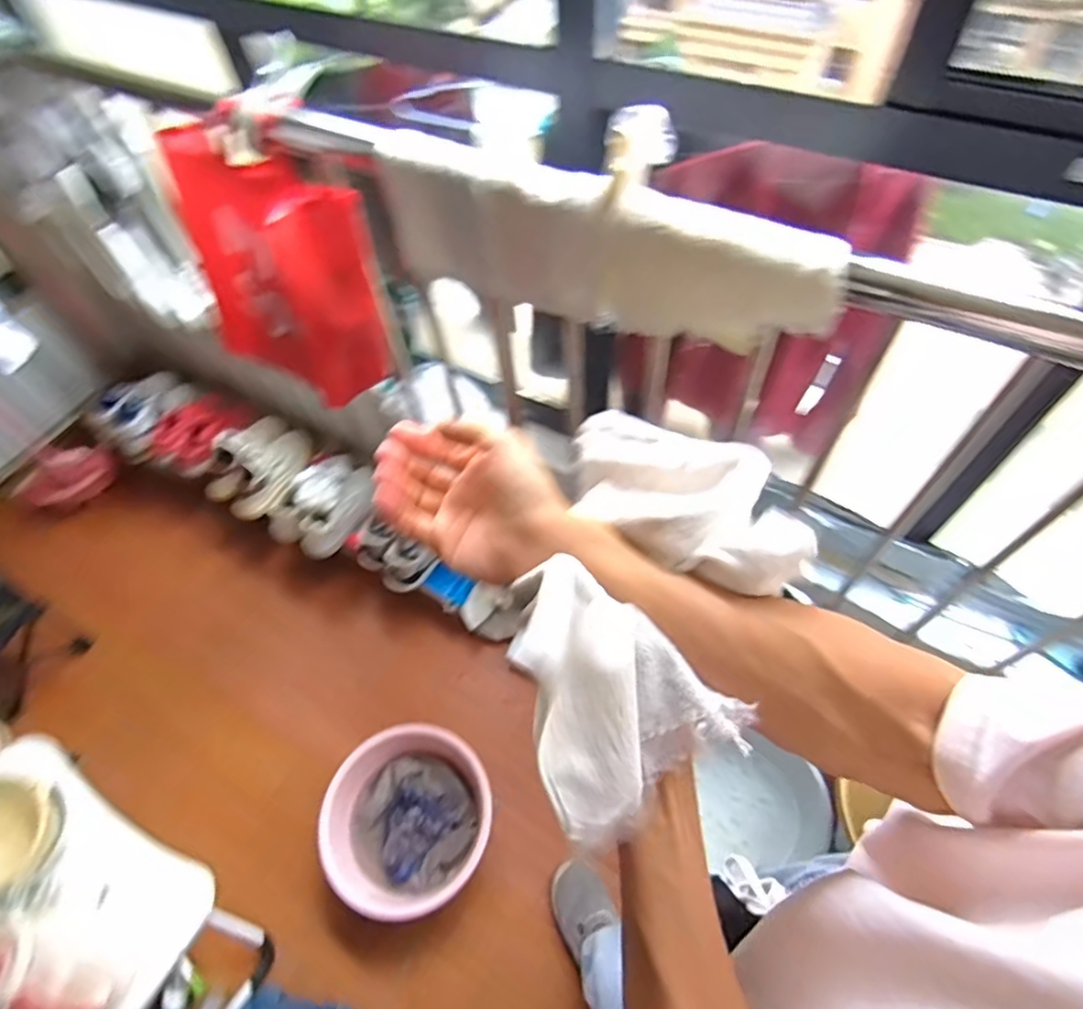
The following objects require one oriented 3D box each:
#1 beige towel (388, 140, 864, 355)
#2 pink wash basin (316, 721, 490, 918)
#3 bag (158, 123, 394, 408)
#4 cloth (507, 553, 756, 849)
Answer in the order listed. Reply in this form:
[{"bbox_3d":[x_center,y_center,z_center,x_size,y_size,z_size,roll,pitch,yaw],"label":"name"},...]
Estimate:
[{"bbox_3d":[0.058,-0.314,0.781,0.598,0.177,0.058,25,63,19],"label":"beige towel"},{"bbox_3d":[-0.282,0.666,1.319,0.319,0.146,0.345,-2,57,3],"label":"pink wash basin"},{"bbox_3d":[-0.456,-0.388,1.078,0.318,0.395,0.146,23,62,18],"label":"bag"},{"bbox_3d":[0.034,0.092,0.322,0.108,0.095,0.116,-32,61,-15],"label":"cloth"}]

